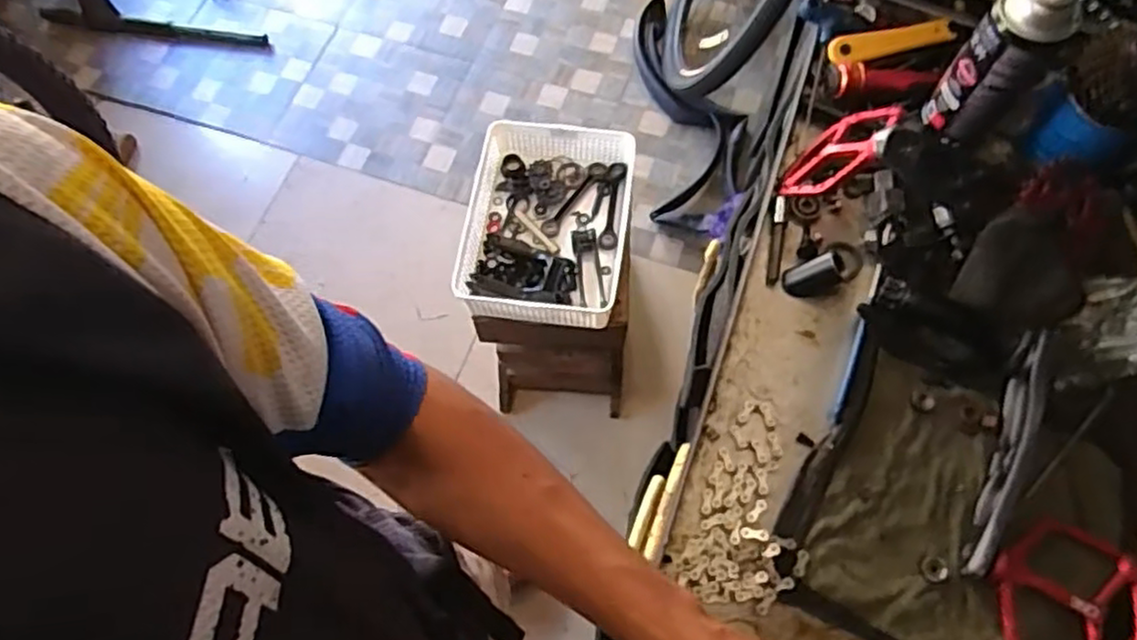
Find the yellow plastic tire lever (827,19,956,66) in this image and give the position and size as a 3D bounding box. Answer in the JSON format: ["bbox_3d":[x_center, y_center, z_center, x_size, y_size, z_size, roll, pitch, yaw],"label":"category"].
[{"bbox_3d":[0.318,-0.274,0.707,0.125,0.010,0.026,-10,110,0],"label":"yellow plastic tire lever"}]

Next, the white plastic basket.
[{"bbox_3d":[-0.037,-0.160,1.168,0.266,0.065,0.338,7,68,5],"label":"white plastic basket"}]

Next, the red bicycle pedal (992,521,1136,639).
[{"bbox_3d":[0.365,0.205,0.528,0.104,0.031,0.112,23,71,12],"label":"red bicycle pedal"}]

